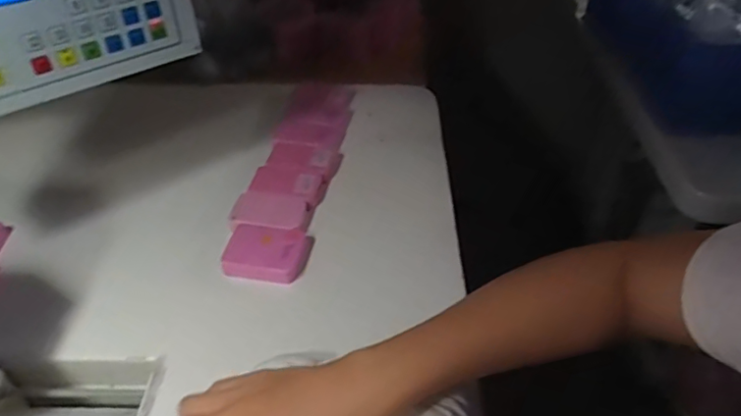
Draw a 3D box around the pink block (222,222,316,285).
[{"bbox_3d":[-0.096,0.041,0.531,0.072,0.021,0.055,6,43,4],"label":"pink block"}]

